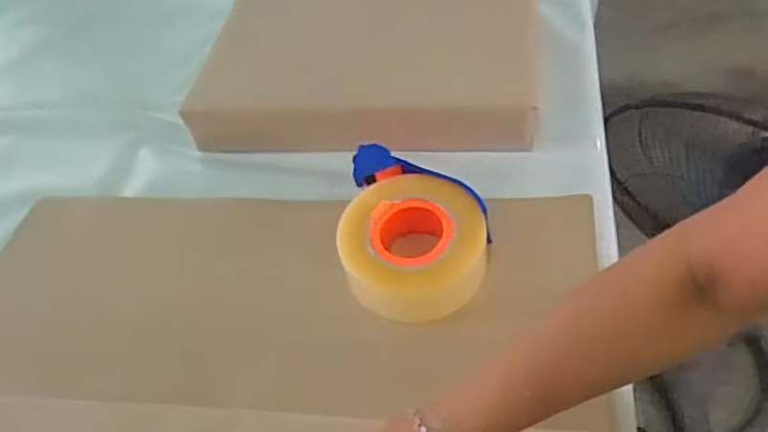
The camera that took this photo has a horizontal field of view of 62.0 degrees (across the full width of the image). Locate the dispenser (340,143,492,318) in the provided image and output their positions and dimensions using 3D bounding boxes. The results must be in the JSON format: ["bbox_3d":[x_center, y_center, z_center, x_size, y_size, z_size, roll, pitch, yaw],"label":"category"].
[{"bbox_3d":[0.030,0.016,0.597,0.137,0.059,0.159,4,52,15],"label":"dispenser"}]

